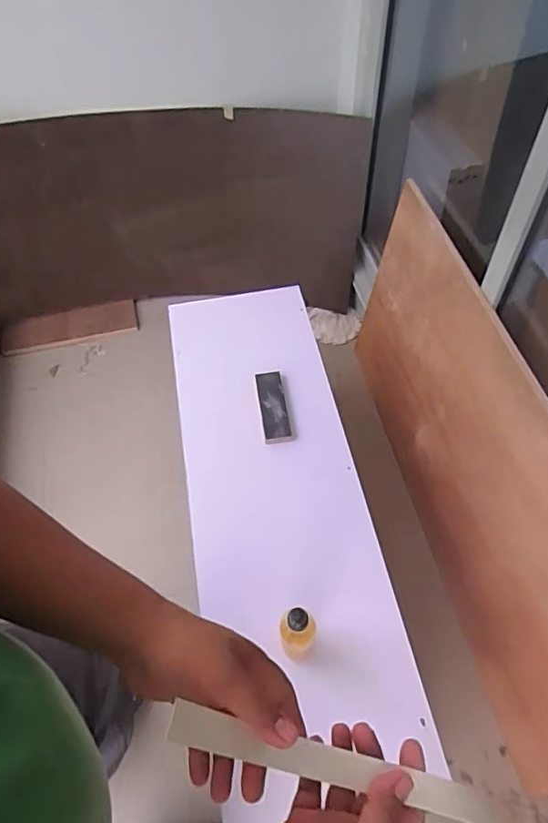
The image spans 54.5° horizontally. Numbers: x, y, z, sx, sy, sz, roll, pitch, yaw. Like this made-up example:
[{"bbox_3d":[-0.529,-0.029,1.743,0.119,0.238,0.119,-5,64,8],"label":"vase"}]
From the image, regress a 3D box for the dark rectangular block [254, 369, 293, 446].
[{"bbox_3d":[-0.003,-0.015,1.204,0.061,0.030,0.199,-8,55,-3],"label":"dark rectangular block"}]

